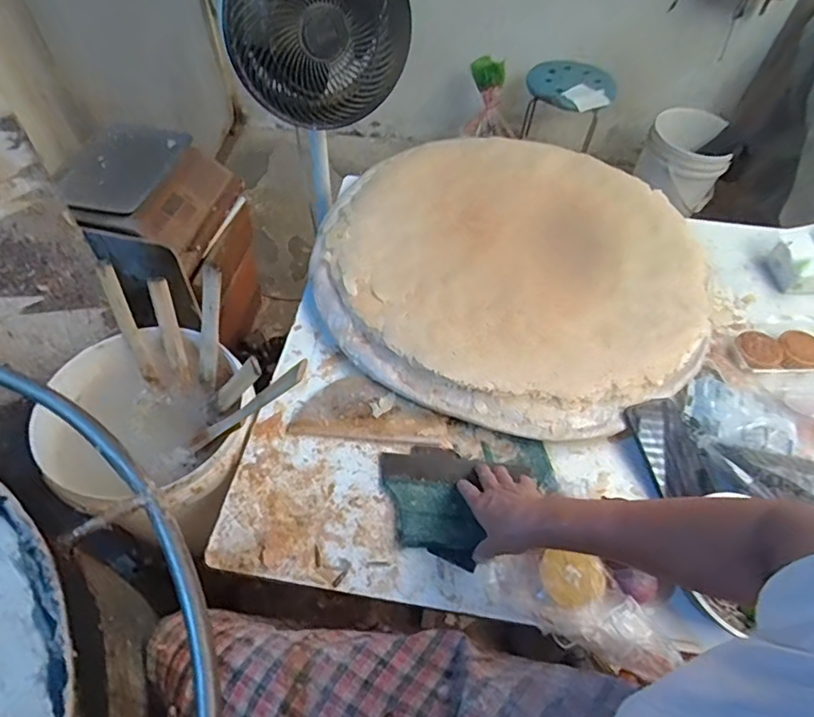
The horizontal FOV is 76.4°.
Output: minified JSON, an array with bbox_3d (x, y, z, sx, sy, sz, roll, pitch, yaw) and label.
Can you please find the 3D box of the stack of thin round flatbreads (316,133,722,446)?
[{"bbox_3d":[0.180,-0.171,0.865,0.634,0.057,0.588,20,56,11],"label":"stack of thin round flatbreads"}]

